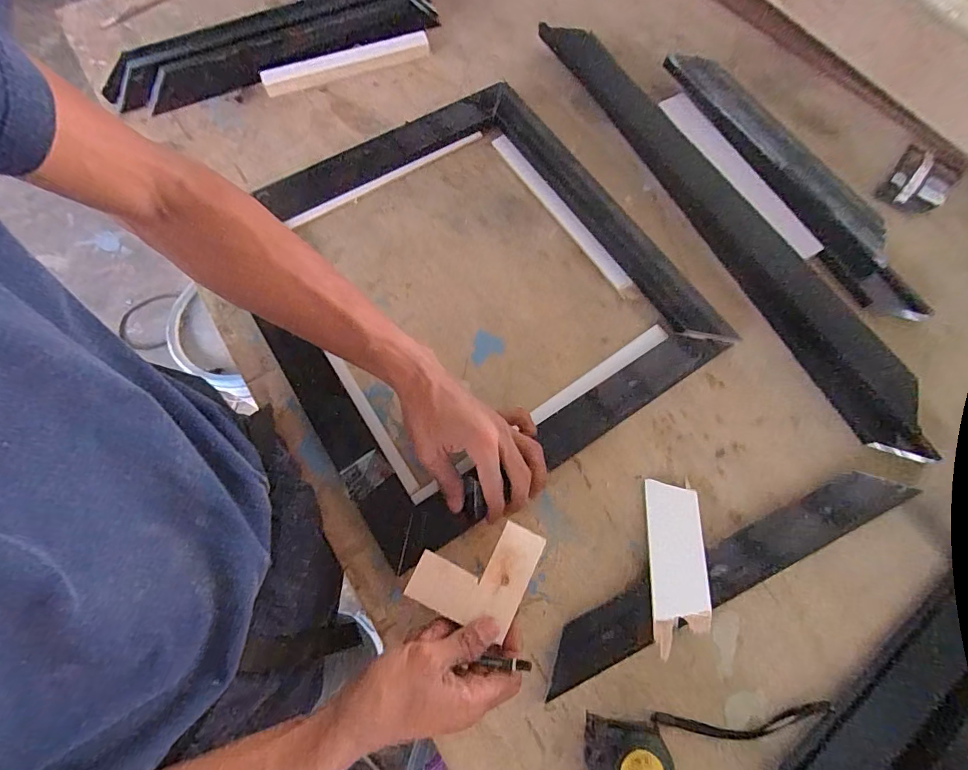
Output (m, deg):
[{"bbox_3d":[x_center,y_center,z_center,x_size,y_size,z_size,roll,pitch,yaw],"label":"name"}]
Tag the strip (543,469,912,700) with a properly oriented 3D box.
[{"bbox_3d":[0.226,0.171,0.429,0.380,0.019,0.043,-24,73,-9],"label":"strip"}]

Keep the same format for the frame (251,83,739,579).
[{"bbox_3d":[-0.027,-0.104,0.509,0.420,0.034,0.479,-33,76,-10],"label":"frame"}]

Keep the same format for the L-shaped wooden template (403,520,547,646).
[{"bbox_3d":[-0.006,0.154,0.387,0.089,0.004,0.089,25,74,7],"label":"L-shaped wooden template"}]

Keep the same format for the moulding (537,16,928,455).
[{"bbox_3d":[0.264,-0.192,0.524,0.046,0.055,0.649,-30,74,-11],"label":"moulding"}]

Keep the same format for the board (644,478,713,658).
[{"bbox_3d":[0.178,0.163,0.424,0.048,0.008,0.145,-3,62,17],"label":"board"}]

